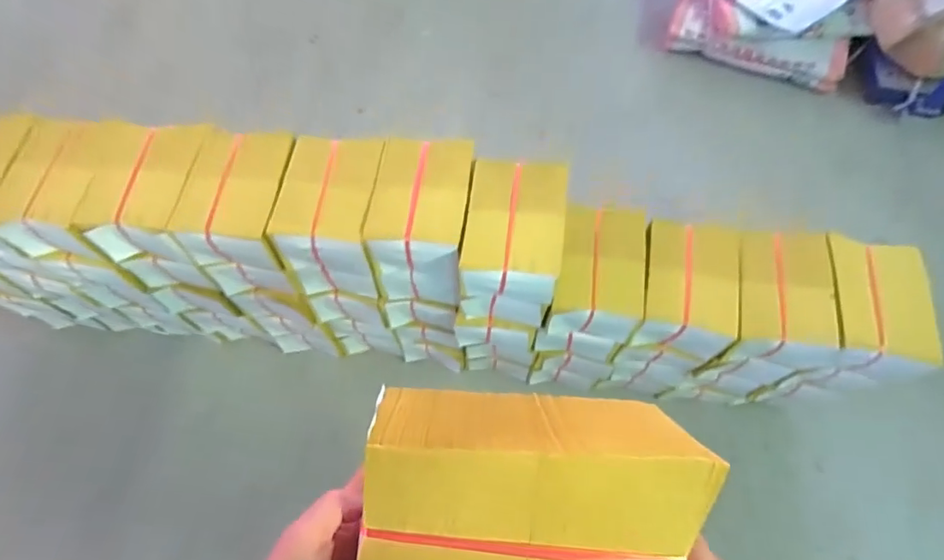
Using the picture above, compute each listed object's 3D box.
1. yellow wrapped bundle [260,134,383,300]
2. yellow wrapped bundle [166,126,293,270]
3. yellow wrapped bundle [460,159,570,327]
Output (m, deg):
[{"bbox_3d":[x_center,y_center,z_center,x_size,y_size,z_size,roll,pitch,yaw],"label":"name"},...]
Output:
[{"bbox_3d":[-0.262,-0.114,0.992,0.137,0.222,0.218,5,65,3],"label":"yellow wrapped bundle"},{"bbox_3d":[-0.419,-0.147,0.946,0.170,0.101,0.219,5,65,3],"label":"yellow wrapped bundle"},{"bbox_3d":[0.071,-0.061,0.935,0.153,0.227,0.208,6,65,3],"label":"yellow wrapped bundle"}]

